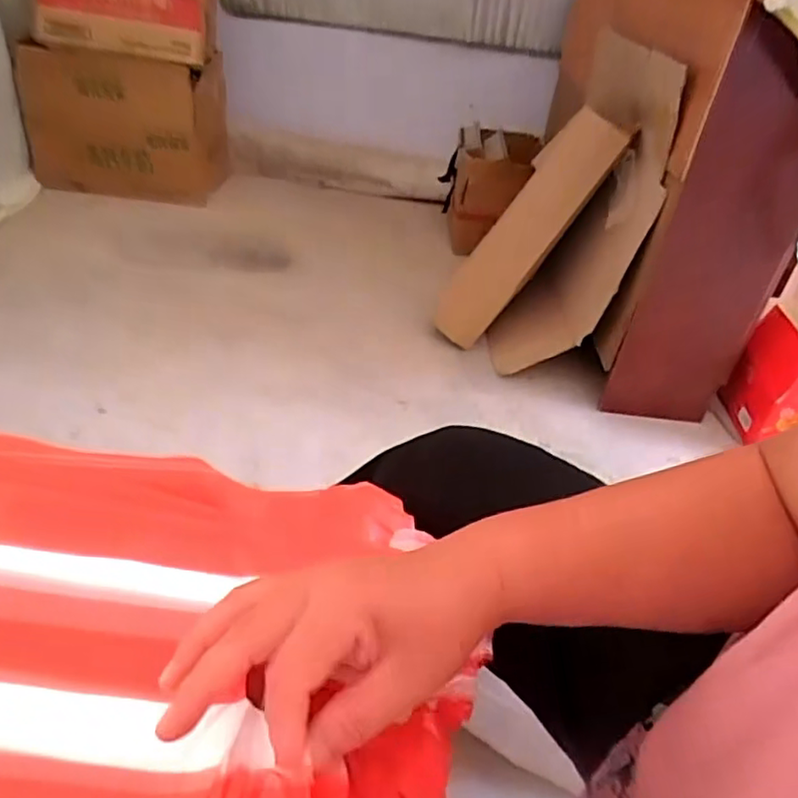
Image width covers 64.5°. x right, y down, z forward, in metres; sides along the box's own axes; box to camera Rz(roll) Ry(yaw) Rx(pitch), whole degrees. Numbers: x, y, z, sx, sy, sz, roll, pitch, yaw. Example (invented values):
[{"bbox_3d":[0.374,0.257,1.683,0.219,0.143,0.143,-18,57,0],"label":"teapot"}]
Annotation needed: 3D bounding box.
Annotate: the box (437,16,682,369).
[{"bbox_3d":[0.348,-0.455,1.490,0.384,0.659,0.495,10,36,3],"label":"box"}]

